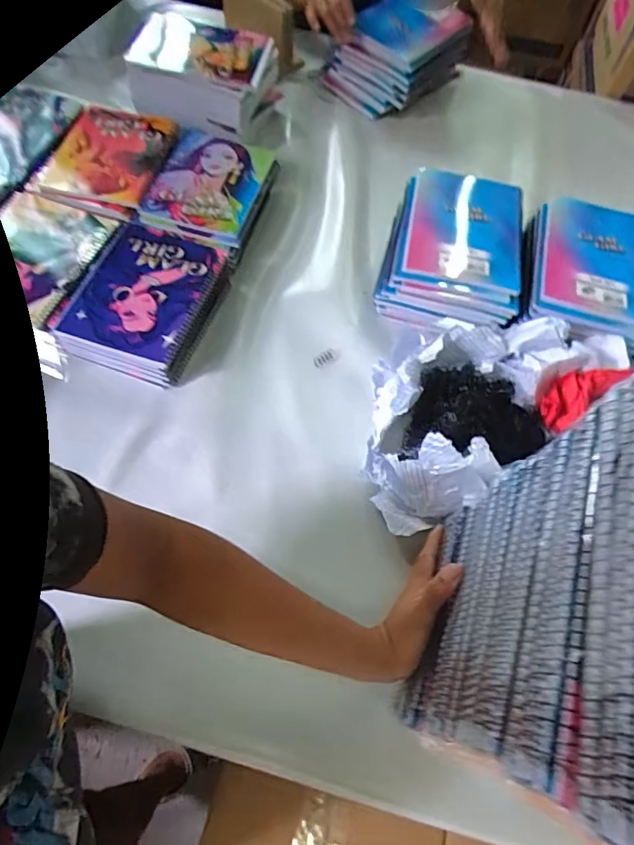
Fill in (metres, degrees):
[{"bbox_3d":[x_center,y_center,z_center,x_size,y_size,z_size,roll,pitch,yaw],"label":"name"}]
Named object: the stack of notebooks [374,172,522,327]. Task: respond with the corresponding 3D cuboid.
[{"bbox_3d":[0.186,-0.226,0.678,0.169,0.121,0.190,15,64,4],"label":"stack of notebooks"}]

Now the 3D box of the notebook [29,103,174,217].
[{"bbox_3d":[-0.308,-0.396,0.738,0.166,0.028,0.209,16,64,4],"label":"notebook"}]

